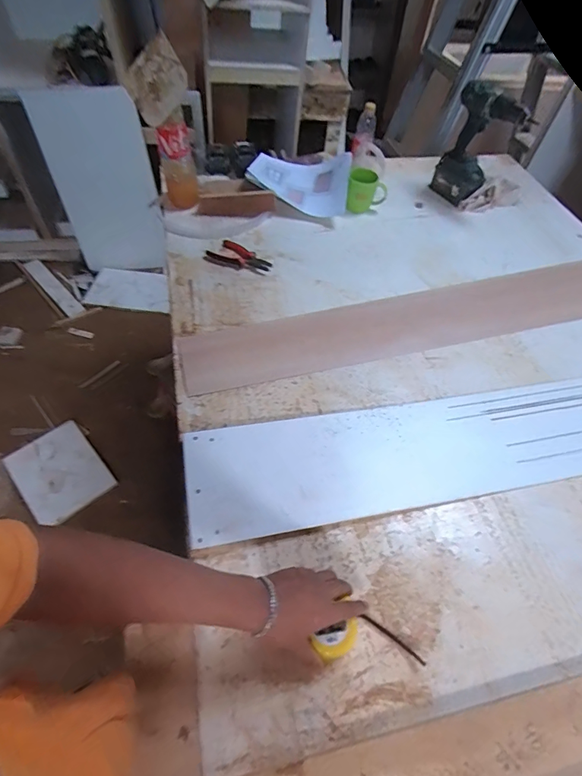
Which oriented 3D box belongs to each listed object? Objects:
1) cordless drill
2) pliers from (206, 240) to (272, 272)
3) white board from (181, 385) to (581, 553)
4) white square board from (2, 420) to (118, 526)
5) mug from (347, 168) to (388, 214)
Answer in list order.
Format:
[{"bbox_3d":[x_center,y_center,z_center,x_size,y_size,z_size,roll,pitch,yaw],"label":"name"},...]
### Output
[{"bbox_3d":[0.512,-0.654,1.118,0.076,0.286,0.195,-32,62,-24],"label":"cordless drill"},{"bbox_3d":[-0.120,-0.321,0.986,0.151,0.012,0.084,26,56,14],"label":"pliers"},{"bbox_3d":[0.618,0.054,0.780,1.598,0.028,0.187,-8,55,-10],"label":"white board"},{"bbox_3d":[-0.850,0.313,1.477,0.269,0.022,0.322,-36,76,-23],"label":"white square board"},{"bbox_3d":[0.212,-0.540,1.118,0.109,0.101,0.081,11,54,4],"label":"mug"}]

